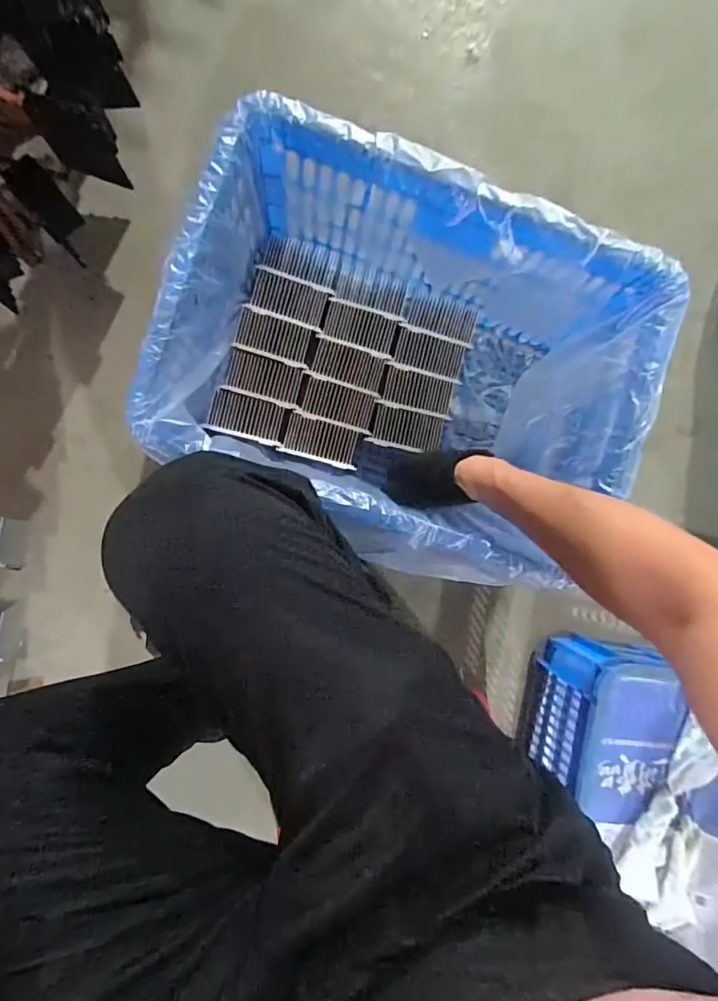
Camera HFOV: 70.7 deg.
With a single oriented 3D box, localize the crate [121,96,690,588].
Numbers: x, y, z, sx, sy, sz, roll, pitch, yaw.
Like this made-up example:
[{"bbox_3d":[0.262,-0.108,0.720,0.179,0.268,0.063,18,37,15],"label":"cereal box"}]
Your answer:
[{"bbox_3d":[0.045,-0.152,0.614,0.474,0.268,0.338,21,87,-8],"label":"crate"}]

